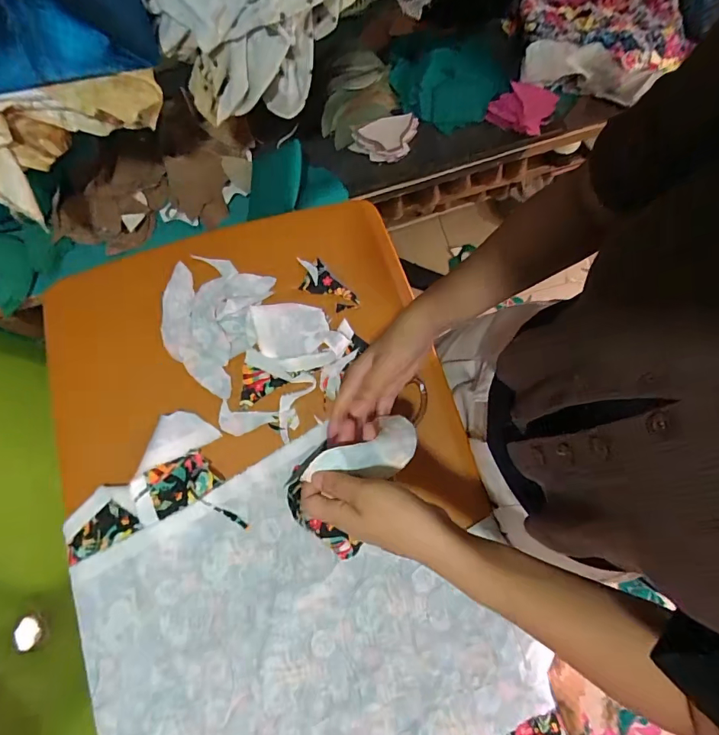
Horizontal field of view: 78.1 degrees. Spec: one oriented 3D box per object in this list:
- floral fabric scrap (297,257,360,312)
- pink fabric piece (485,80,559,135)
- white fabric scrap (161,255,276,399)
[{"bbox_3d":[-0.048,-0.108,0.591,0.042,0.007,0.098,-42,80,-8],"label":"floral fabric scrap"},{"bbox_3d":[0.271,-0.434,0.735,0.099,0.022,0.092,22,78,5],"label":"pink fabric piece"},{"bbox_3d":[-0.198,-0.061,0.579,0.128,0.010,0.167,15,78,5],"label":"white fabric scrap"}]

